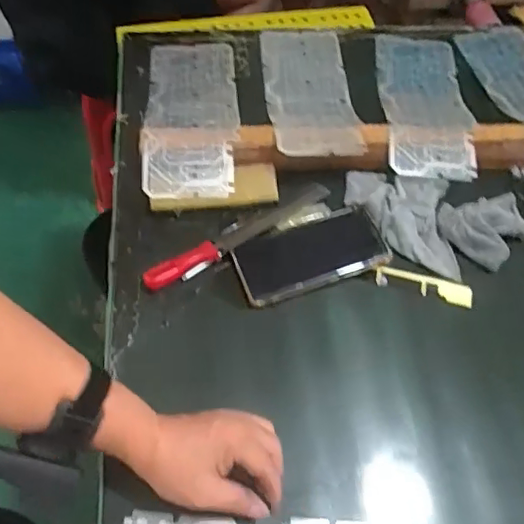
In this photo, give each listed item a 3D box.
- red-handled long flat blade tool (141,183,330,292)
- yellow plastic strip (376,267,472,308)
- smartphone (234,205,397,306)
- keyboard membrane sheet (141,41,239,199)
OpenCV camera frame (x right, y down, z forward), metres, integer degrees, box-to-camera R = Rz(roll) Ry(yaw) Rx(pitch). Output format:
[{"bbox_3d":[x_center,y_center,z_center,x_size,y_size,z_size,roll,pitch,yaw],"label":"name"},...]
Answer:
[{"bbox_3d":[-0.024,-0.032,0.603,0.225,0.012,0.022,-29,64,-18],"label":"red-handled long flat blade tool"},{"bbox_3d":[0.172,0.026,0.597,0.102,0.005,0.023,13,85,5],"label":"yellow plastic strip"},{"bbox_3d":[0.053,-0.011,0.613,0.163,0.009,0.080,-18,61,-12],"label":"smartphone"},{"bbox_3d":[-0.089,-0.193,0.704,0.113,0.031,0.283,-3,52,-2],"label":"keyboard membrane sheet"}]

